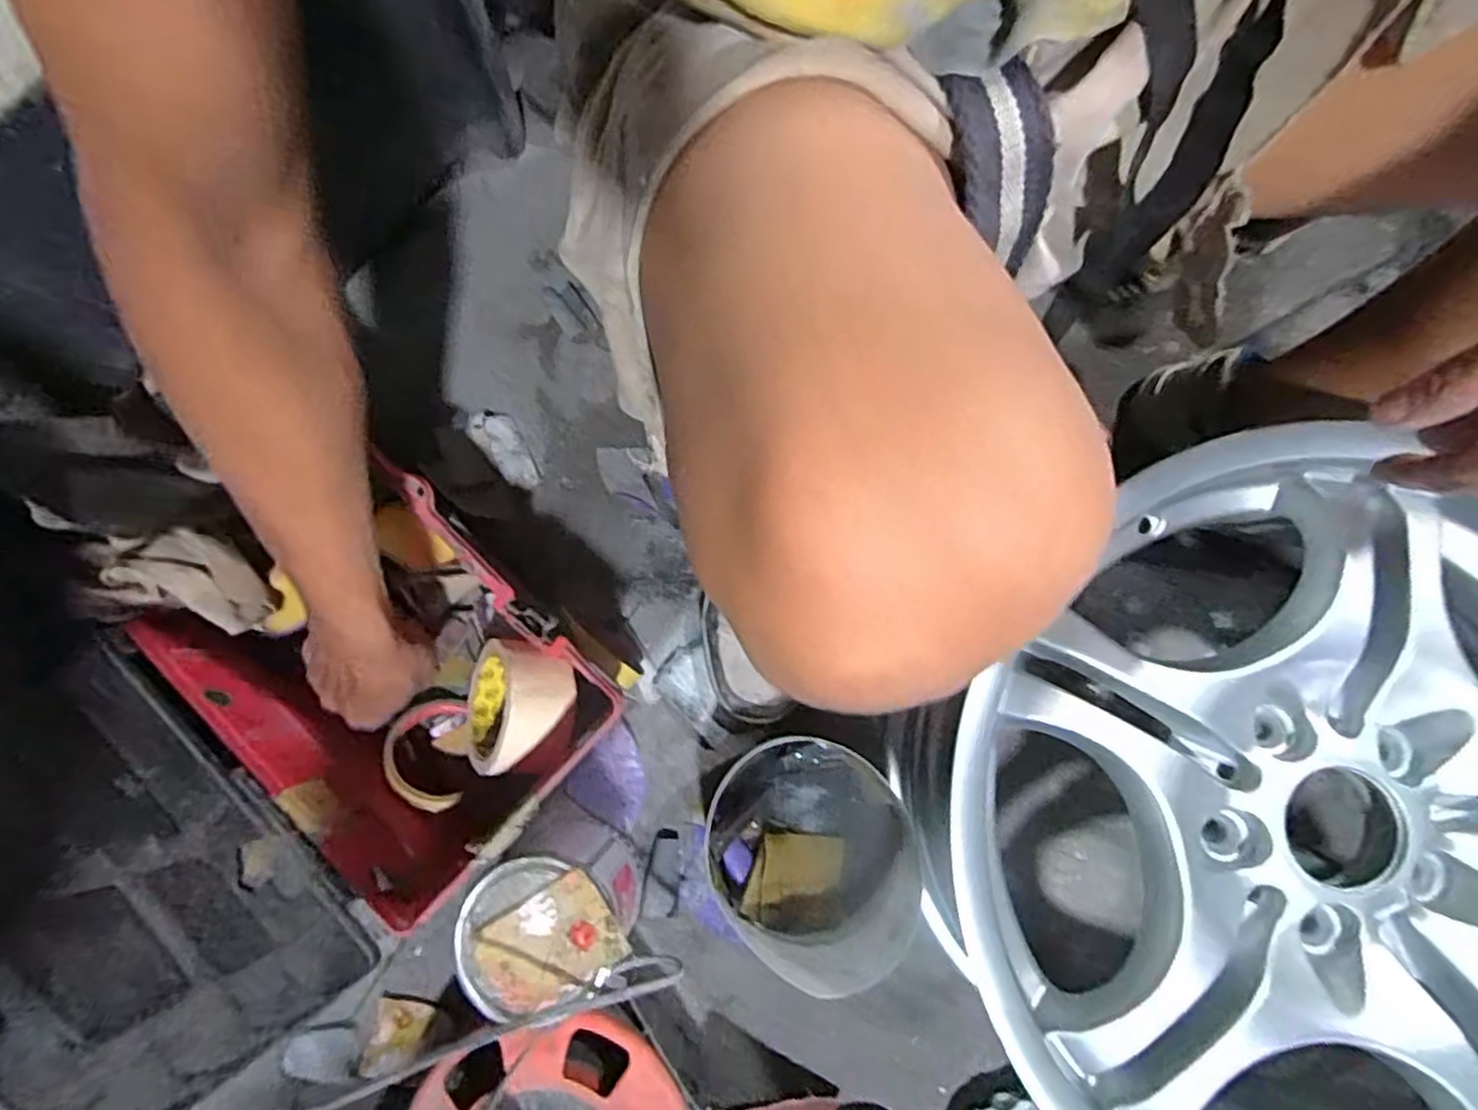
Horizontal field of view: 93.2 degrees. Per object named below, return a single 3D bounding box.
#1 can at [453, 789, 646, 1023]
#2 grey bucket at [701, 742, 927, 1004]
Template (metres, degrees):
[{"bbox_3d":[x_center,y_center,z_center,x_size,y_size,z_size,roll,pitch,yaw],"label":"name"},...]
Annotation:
[{"bbox_3d":[-0.129,0.256,0.506,0.097,0.135,0.100,0,79,1],"label":"can"},{"bbox_3d":[0.051,0.221,0.531,0.157,0.095,0.143,36,82,7],"label":"grey bucket"}]

